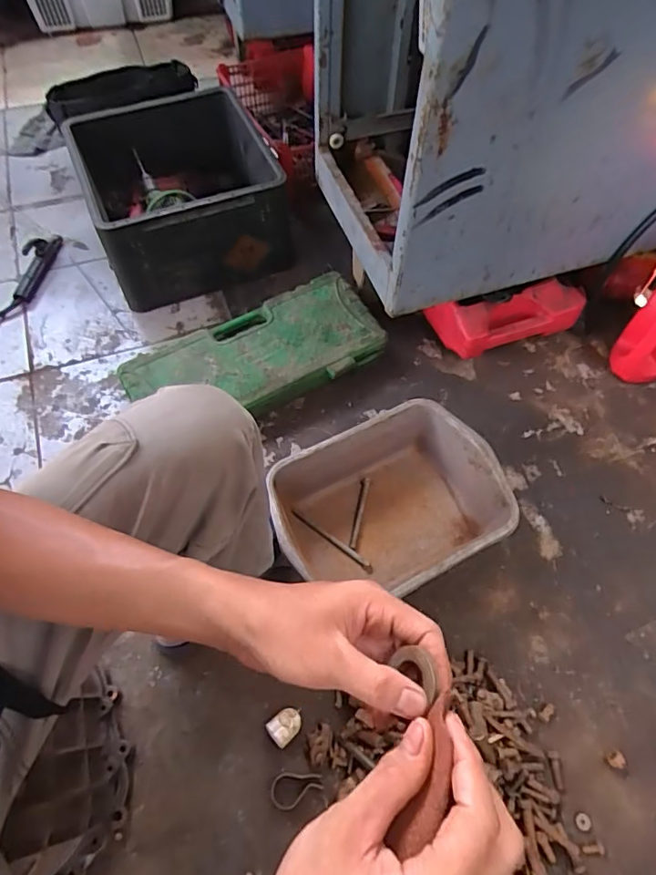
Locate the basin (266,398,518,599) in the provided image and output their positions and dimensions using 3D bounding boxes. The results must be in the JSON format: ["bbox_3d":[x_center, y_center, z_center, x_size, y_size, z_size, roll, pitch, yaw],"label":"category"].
[{"bbox_3d":[0.098,0.122,0.846,0.344,0.153,0.265,-26,64,-16],"label":"basin"}]

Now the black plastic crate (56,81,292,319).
[{"bbox_3d":[-0.299,-0.496,1.092,0.377,0.248,0.337,-17,62,-12],"label":"black plastic crate"}]

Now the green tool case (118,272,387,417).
[{"bbox_3d":[-0.141,-0.155,1.009,0.489,0.089,0.216,-22,63,-14],"label":"green tool case"}]

